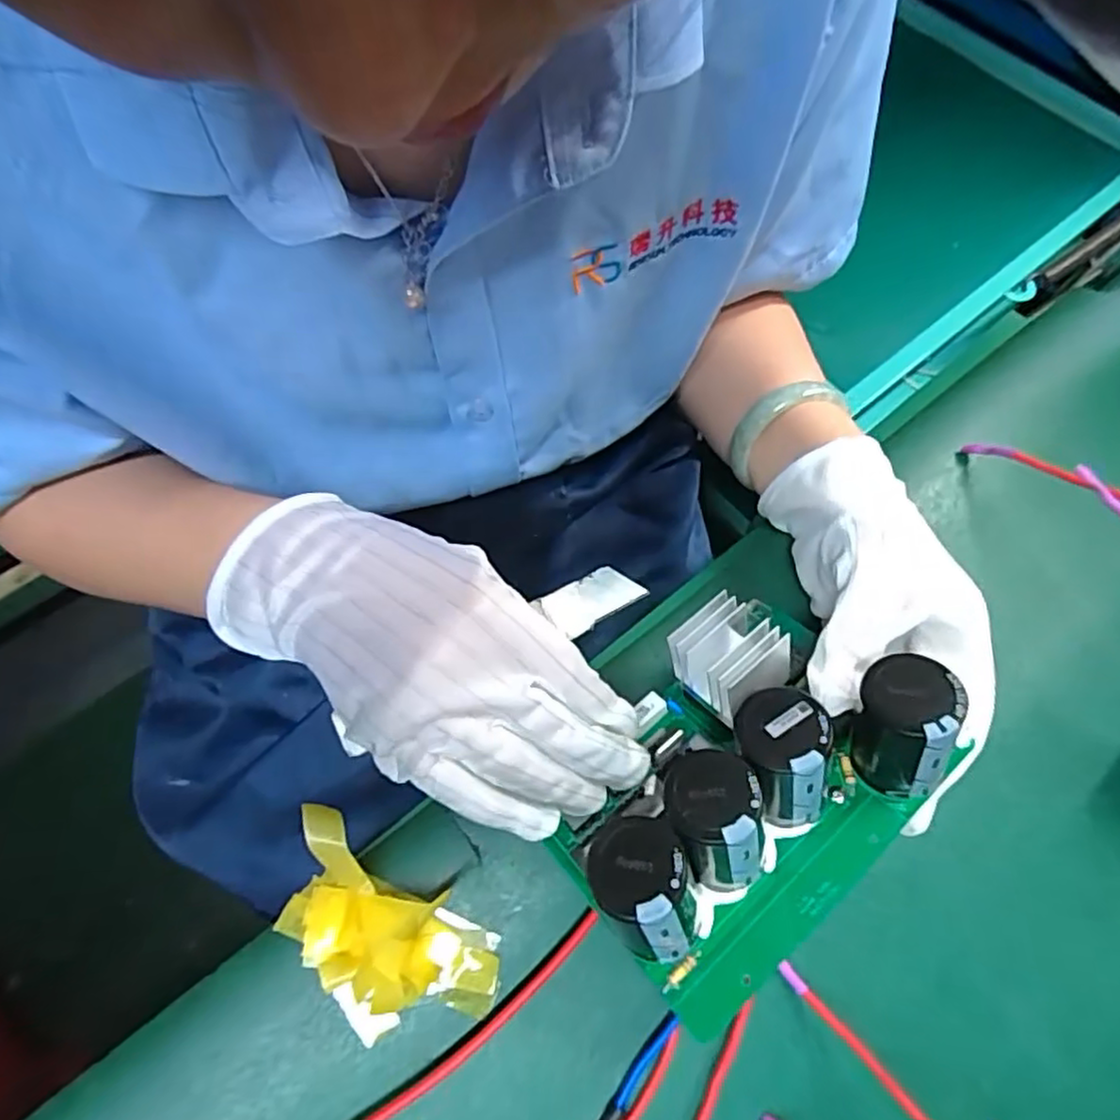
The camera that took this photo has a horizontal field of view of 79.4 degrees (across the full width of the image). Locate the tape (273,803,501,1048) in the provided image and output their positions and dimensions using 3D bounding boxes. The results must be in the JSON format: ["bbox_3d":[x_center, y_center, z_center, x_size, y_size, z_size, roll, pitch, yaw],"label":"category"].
[{"bbox_3d":[-0.074,0.151,0.271,0.101,0.031,0.054,38,69,14],"label":"tape"}]

